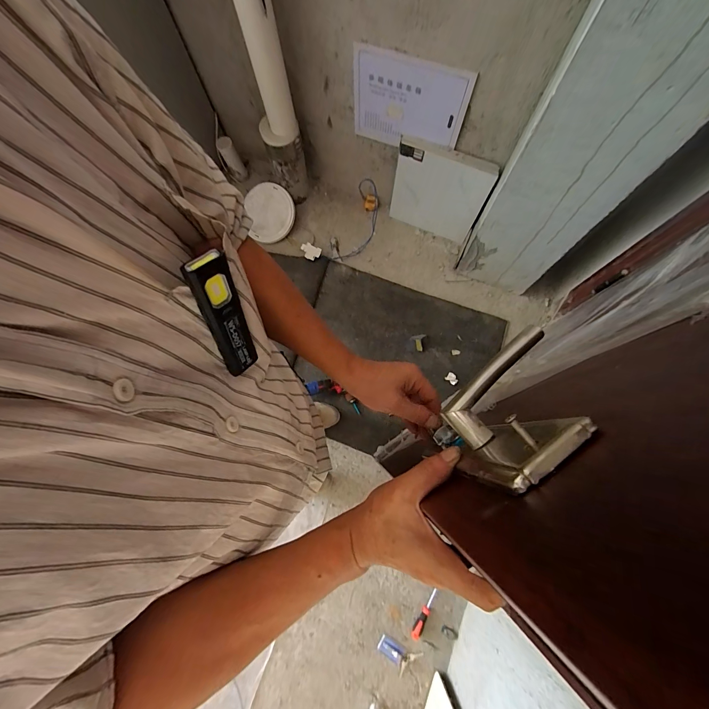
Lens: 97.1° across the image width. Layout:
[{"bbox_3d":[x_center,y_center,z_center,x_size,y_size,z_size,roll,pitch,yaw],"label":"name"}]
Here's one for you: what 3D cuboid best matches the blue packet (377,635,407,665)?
[{"bbox_3d":[0.133,1.040,1.104,0.098,0.010,0.052,26,77,9],"label":"blue packet"}]

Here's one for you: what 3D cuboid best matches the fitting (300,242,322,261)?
[{"bbox_3d":[-0.204,-0.481,1.452,0.091,0.050,0.060,23,76,7],"label":"fitting"}]

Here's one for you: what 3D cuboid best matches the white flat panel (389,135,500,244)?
[{"bbox_3d":[0.362,-0.705,1.379,0.400,0.383,0.043,24,67,7],"label":"white flat panel"}]

